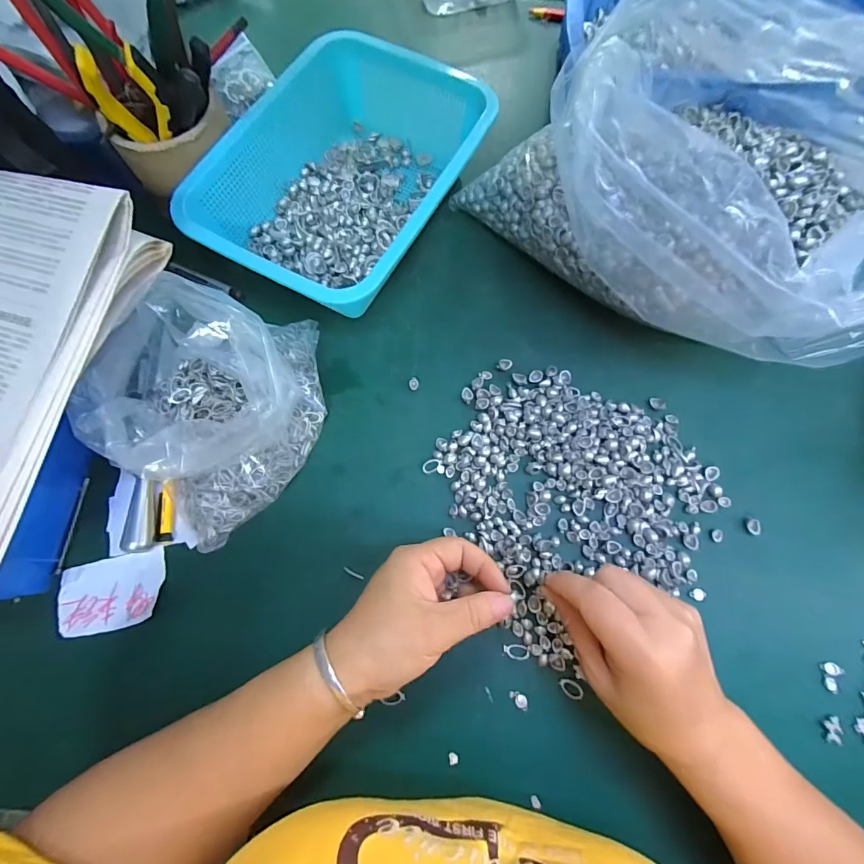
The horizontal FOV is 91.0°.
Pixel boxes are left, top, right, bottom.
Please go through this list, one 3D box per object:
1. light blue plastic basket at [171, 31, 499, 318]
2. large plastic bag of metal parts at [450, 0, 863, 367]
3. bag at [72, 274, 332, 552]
[{"bbox_3d":[-0.078,-0.232,0.403,0.193,0.086,0.268,31,75,11],"label":"light blue plastic basket"},{"bbox_3d":[0.234,-0.212,0.343,0.243,0.165,0.348,-44,75,-12],"label":"large plastic bag of metal parts"},{"bbox_3d":[-0.162,-0.031,0.327,0.175,0.094,0.155,-41,75,-11],"label":"bag"}]

